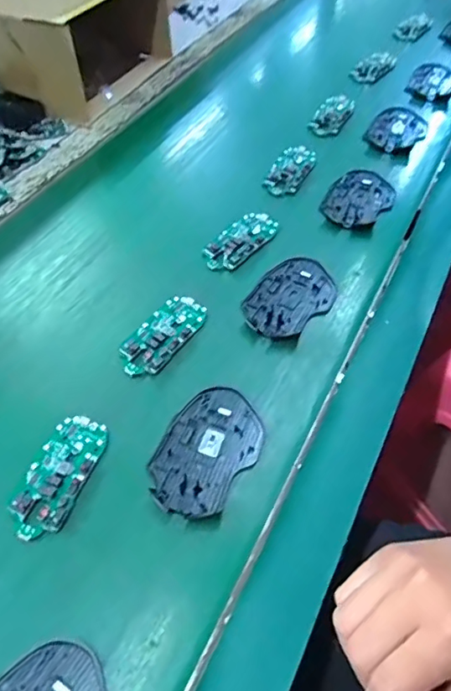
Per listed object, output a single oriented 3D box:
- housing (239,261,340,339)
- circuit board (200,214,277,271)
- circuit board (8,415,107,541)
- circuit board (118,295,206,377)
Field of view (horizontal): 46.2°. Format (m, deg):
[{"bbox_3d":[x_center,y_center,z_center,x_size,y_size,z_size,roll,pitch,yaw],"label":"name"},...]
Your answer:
[{"bbox_3d":[0.064,-0.048,0.521,0.071,0.006,0.109,35,58,23],"label":"housing"},{"bbox_3d":[0.017,-0.118,0.572,0.046,0.007,0.102,32,57,21],"label":"circuit board"},{"bbox_3d":[-0.127,0.096,0.401,0.045,0.006,0.098,14,53,9],"label":"circuit board"},{"bbox_3d":[-0.058,-0.012,0.489,0.046,0.009,0.098,28,56,19],"label":"circuit board"}]

